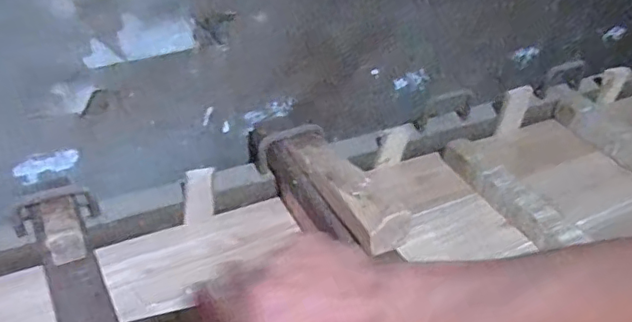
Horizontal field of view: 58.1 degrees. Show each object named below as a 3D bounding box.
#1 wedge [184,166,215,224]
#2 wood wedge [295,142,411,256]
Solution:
[{"bbox_3d":[-0.176,0.052,0.857,0.045,0.088,0.021,-7,40,-17],"label":"wedge"},{"bbox_3d":[0.041,0.027,0.780,0.059,0.051,0.244,-14,42,-24],"label":"wood wedge"}]

